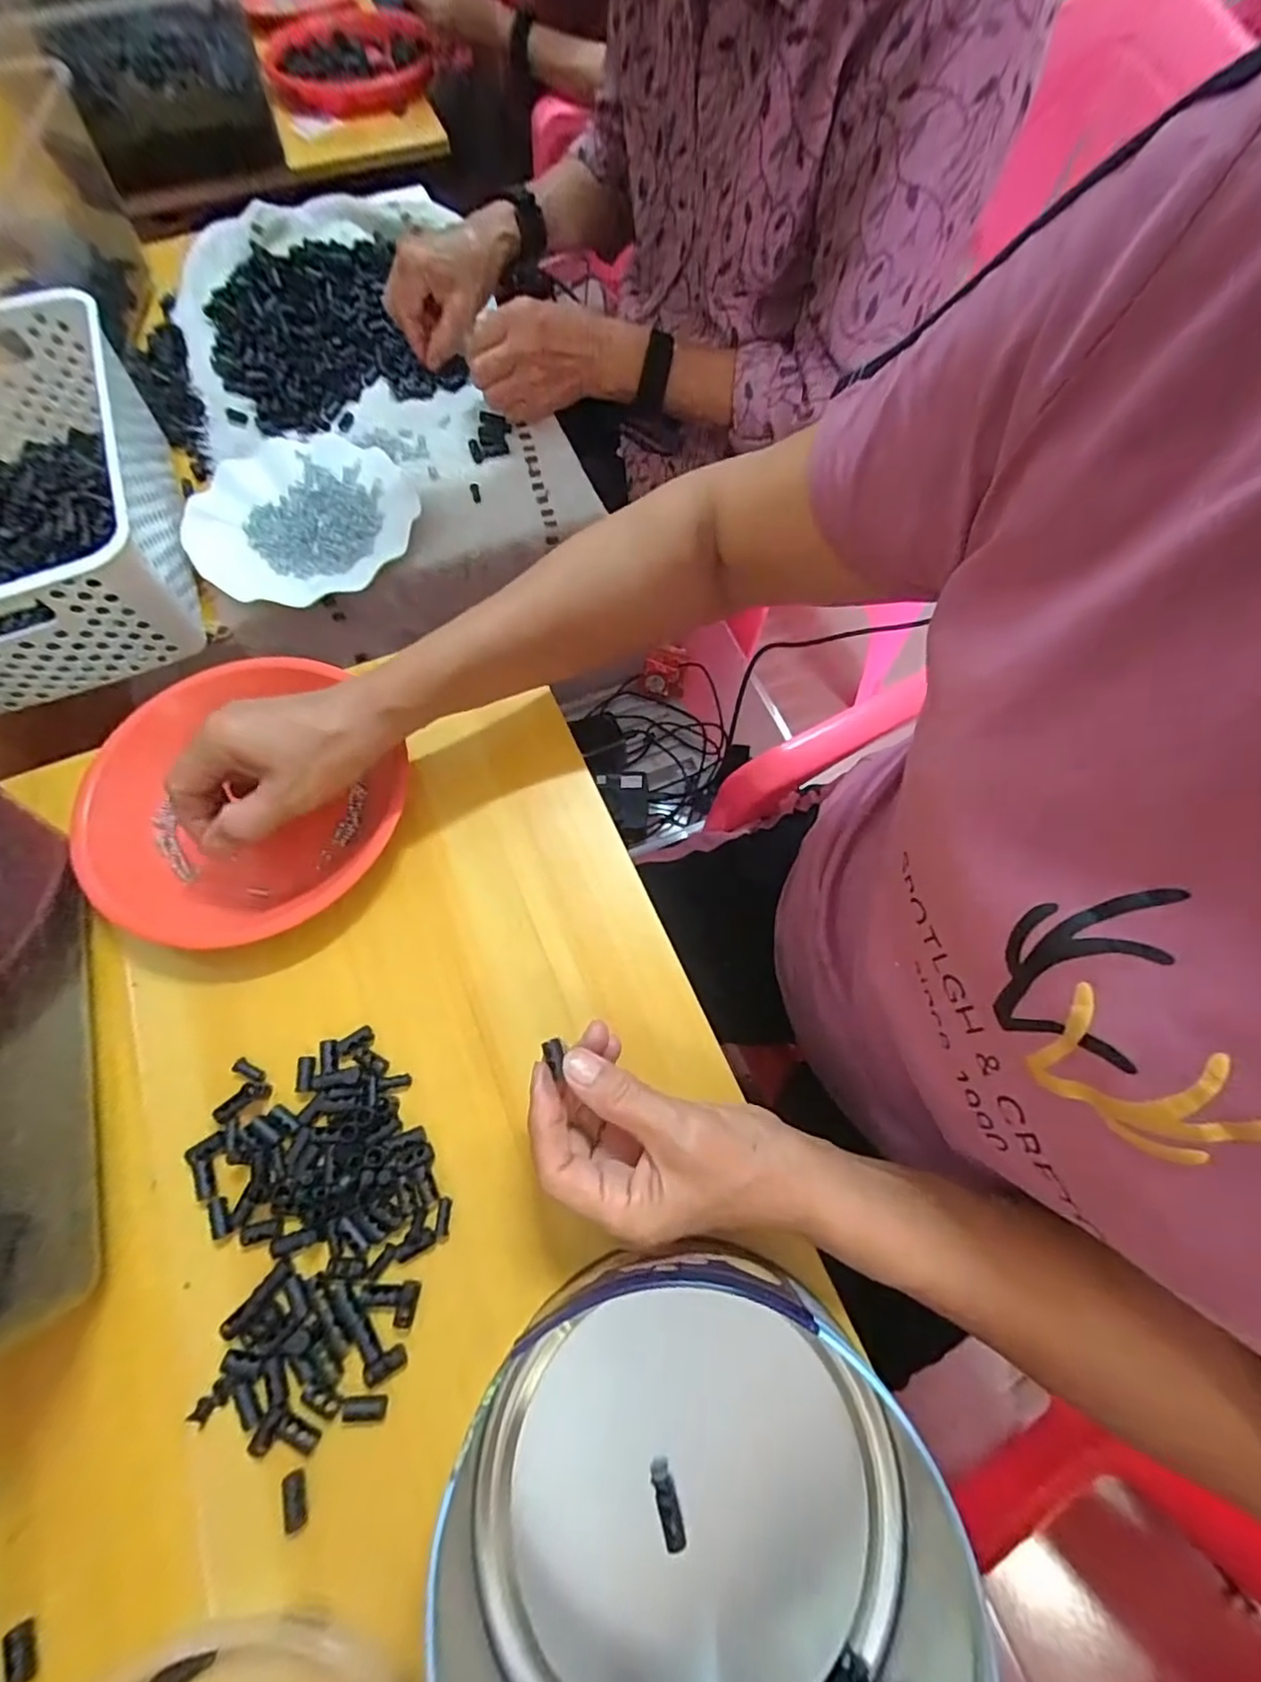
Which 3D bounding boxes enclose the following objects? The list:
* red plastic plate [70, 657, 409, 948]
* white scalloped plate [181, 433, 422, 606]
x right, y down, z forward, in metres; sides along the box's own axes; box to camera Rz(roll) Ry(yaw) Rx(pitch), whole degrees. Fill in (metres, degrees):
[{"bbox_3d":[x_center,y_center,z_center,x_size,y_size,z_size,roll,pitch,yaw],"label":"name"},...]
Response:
[{"bbox_3d":[-0.235,-0.023,0.380,0.162,0.045,0.185,37,69,13],"label":"red plastic plate"},{"bbox_3d":[-0.289,-0.282,0.533,0.183,0.022,0.185,1,65,-2],"label":"white scalloped plate"}]

